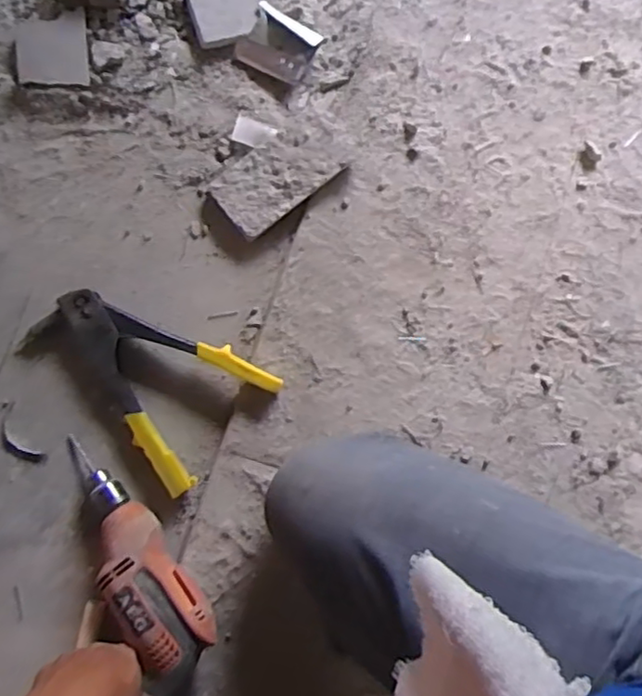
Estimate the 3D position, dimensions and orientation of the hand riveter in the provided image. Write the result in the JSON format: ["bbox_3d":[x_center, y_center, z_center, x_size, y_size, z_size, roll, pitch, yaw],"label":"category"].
[{"bbox_3d":[-0.176,0.021,0.681,0.227,0.034,0.158,43,80,-3],"label":"hand riveter"}]

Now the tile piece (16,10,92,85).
[{"bbox_3d":[-0.299,-0.334,0.724,0.078,0.011,0.085,-6,86,-6],"label":"tile piece"}]

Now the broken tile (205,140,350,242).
[{"bbox_3d":[-0.054,-0.188,0.732,0.131,0.018,0.079,-40,90,-7],"label":"broken tile"}]

